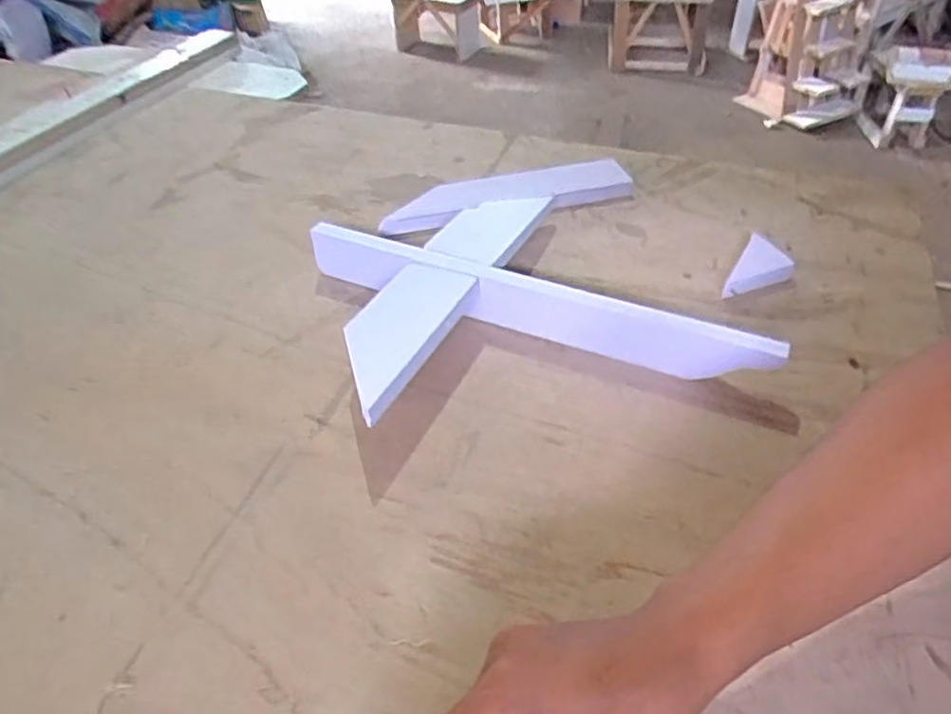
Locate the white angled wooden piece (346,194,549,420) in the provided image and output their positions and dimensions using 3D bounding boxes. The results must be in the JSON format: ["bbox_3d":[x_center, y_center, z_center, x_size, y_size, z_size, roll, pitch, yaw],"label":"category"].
[{"bbox_3d":[-0.028,-0.076,0.609,0.076,0.024,0.359,16,46,18],"label":"white angled wooden piece"}]

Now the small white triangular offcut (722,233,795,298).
[{"bbox_3d":[0.284,-0.086,0.652,0.049,0.023,0.092,22,48,23],"label":"small white triangular offcut"}]

